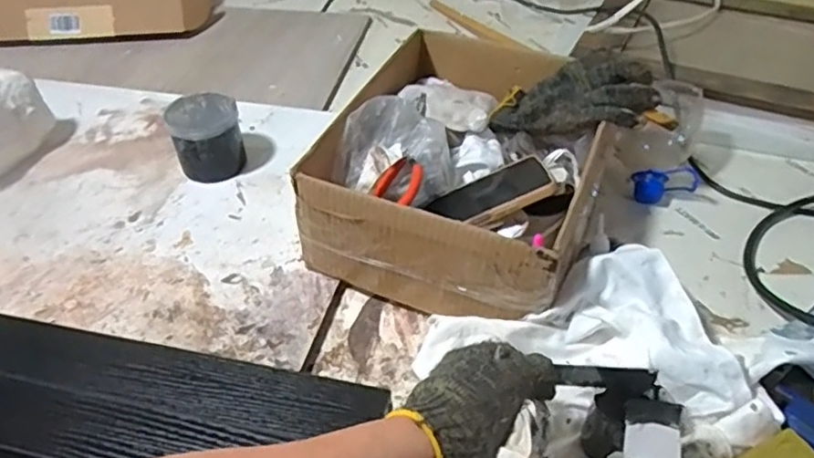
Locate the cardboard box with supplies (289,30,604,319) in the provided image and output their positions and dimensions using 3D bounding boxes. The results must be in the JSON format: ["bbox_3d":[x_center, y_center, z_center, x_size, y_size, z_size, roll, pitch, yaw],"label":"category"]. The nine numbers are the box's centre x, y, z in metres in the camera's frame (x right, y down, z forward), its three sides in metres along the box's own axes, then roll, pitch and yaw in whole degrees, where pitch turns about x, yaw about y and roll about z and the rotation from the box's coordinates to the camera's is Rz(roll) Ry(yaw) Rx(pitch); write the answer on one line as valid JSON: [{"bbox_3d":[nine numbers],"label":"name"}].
[{"bbox_3d":[0.070,-0.072,0.665,0.244,0.129,0.330,14,45,17],"label":"cardboard box with supplies"}]

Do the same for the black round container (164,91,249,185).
[{"bbox_3d":[-0.234,-0.105,0.736,0.076,0.078,0.079,-15,44,-13],"label":"black round container"}]

